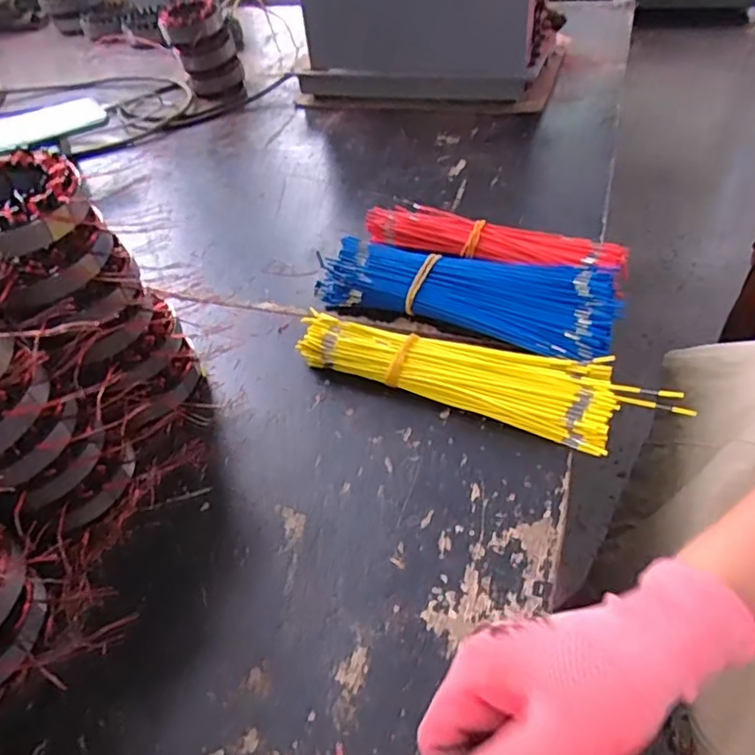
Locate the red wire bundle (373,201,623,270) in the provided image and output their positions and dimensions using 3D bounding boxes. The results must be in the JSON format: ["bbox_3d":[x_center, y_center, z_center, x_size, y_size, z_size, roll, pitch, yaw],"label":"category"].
[{"bbox_3d":[0.105,-0.127,0.590,0.241,0.029,0.056,17,49,21],"label":"red wire bundle"}]

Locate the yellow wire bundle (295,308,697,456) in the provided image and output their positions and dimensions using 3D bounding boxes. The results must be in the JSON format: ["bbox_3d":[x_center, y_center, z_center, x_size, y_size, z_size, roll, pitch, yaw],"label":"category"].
[{"bbox_3d":[0.071,-0.006,0.470,0.271,0.032,0.070,18,49,22],"label":"yellow wire bundle"}]

